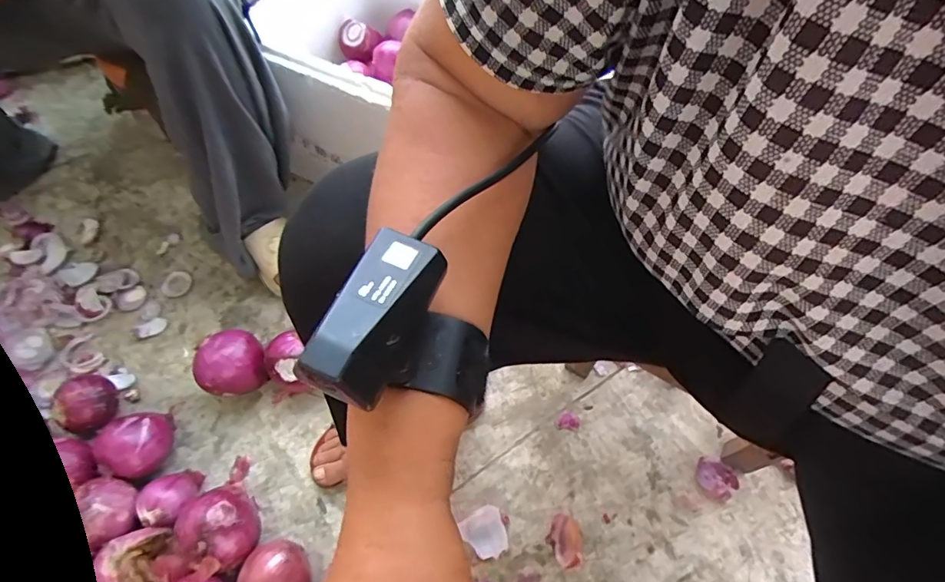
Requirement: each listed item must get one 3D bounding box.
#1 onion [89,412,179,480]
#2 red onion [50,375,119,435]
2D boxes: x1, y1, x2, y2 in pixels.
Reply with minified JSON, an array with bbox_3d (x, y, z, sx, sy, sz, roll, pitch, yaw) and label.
[{"bbox_3d":[-0.438,0.202,0.641,0.074,0.064,0.088,42,64,15],"label":"onion"},{"bbox_3d":[-0.522,0.156,0.667,0.071,0.057,0.075,-5,62,-10],"label":"red onion"}]

